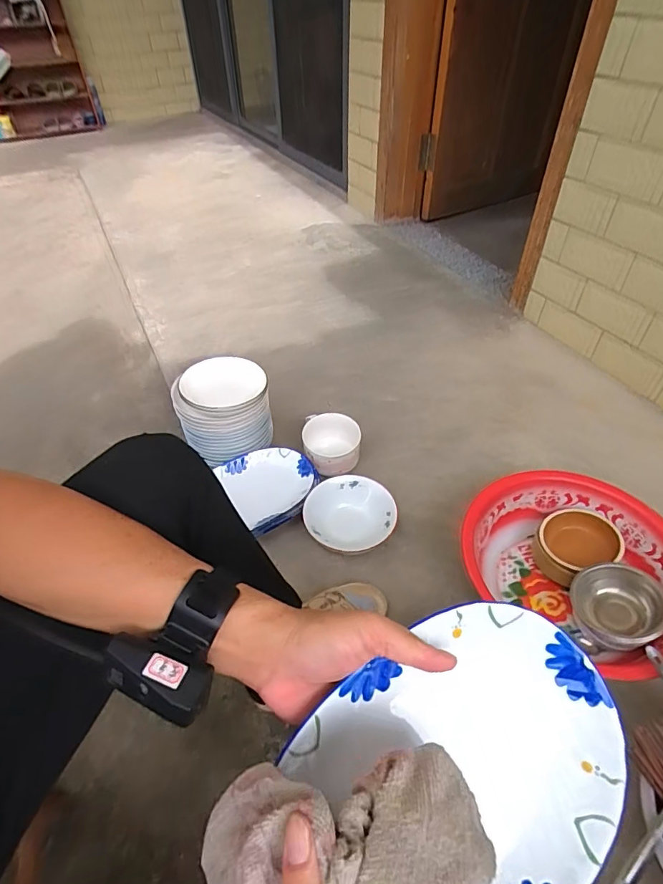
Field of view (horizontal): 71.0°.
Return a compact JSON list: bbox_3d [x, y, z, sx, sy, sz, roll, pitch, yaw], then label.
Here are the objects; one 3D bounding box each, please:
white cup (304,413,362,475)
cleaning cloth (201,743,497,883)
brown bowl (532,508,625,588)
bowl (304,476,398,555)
[{"bbox_3d":[0.001,0.013,1.045,0.126,0.083,0.139,0,45,2],"label":"white cup"},{"bbox_3d":[0.005,0.213,0.237,0.151,0.078,0.091,-5,45,-4],"label":"cleaning cloth"},{"bbox_3d":[0.440,0.191,0.850,0.149,0.069,0.130,-27,50,-24],"label":"brown bowl"},{"bbox_3d":[0.036,0.152,0.923,0.173,0.058,0.172,-1,45,1],"label":"bowl"}]

